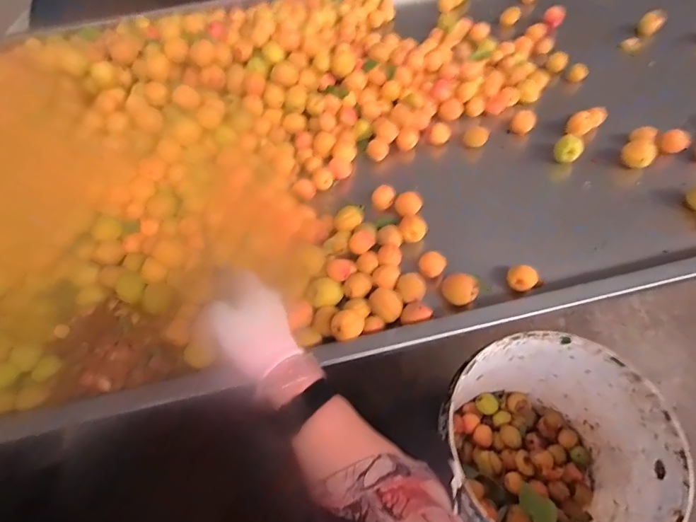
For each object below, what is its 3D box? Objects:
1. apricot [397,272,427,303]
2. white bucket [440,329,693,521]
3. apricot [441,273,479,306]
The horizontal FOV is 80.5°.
[{"bbox_3d":[0.095,0.047,0.622,0.041,0.037,0.046,36,67,23],"label":"apricot"},{"bbox_3d":[0.295,0.313,0.672,0.290,0.299,0.300,-2,58,3],"label":"white bucket"},{"bbox_3d":[0.165,0.048,0.613,0.050,0.045,0.044,19,61,15],"label":"apricot"}]

